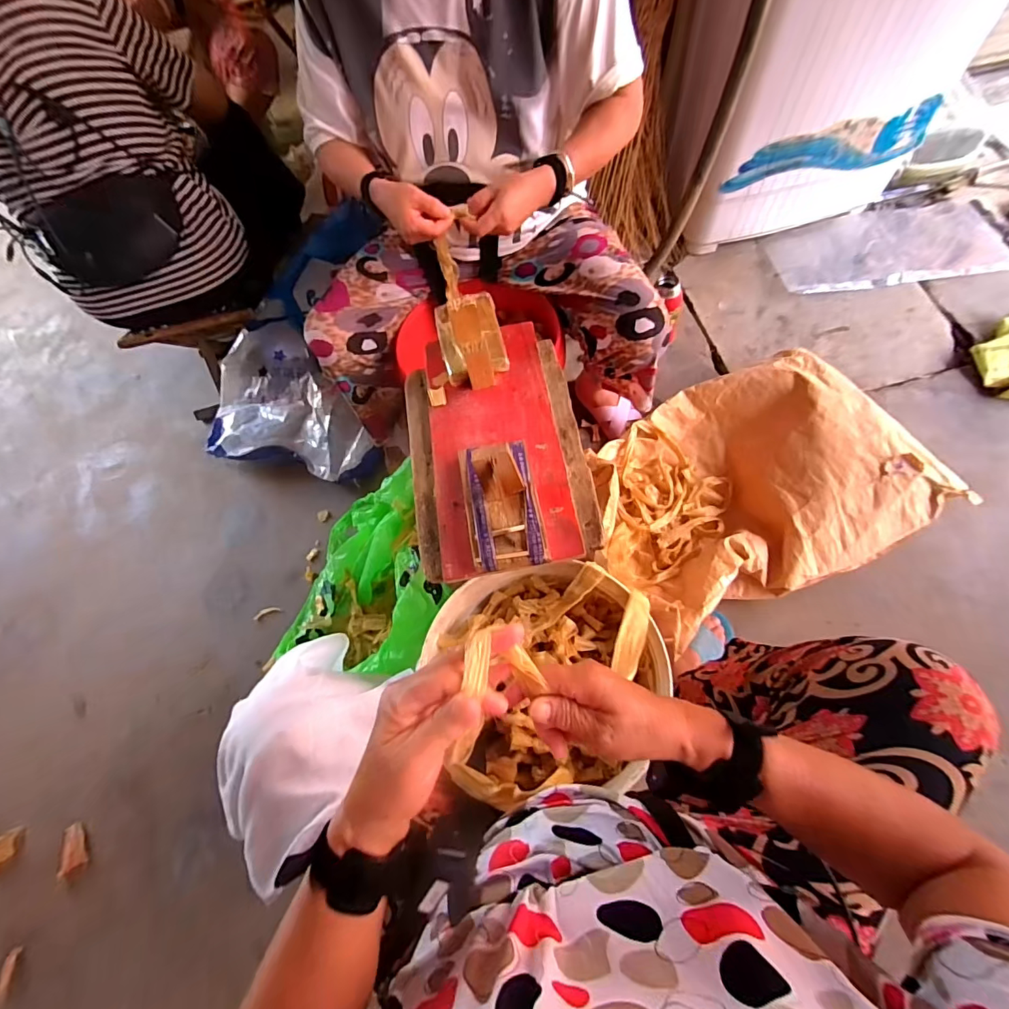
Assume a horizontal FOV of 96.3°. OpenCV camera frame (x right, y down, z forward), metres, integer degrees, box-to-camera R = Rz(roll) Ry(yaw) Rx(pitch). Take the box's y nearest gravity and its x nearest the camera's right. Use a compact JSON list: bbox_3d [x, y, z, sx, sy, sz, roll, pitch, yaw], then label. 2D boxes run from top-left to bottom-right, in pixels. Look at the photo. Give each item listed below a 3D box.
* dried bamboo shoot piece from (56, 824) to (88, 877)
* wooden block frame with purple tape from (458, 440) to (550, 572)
[{"bbox_3d":[-0.814,0.649,0.852,0.043,0.014,0.080,-20,65,-1],"label":"dried bamboo shoot piece"},{"bbox_3d":[-0.008,-0.014,0.520,0.087,0.076,0.159,-11,65,3],"label":"wooden block frame with purple tape"}]

